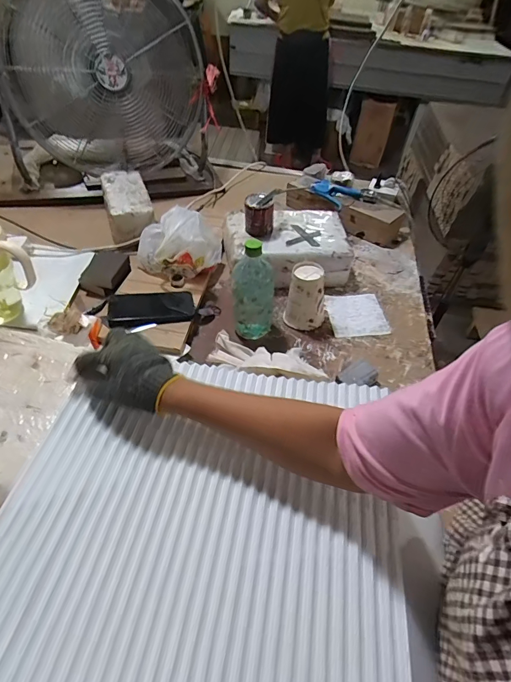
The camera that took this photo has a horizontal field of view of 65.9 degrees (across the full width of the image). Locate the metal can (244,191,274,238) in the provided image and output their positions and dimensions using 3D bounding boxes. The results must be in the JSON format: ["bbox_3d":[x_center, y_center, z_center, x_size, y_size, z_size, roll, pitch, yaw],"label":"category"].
[{"bbox_3d":[0.007,-0.283,0.893,0.062,0.081,0.062,3,48,-3],"label":"metal can"}]

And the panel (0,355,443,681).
[{"bbox_3d":[-0.061,0.247,0.433,0.496,0.025,0.549,8,47,7],"label":"panel"}]

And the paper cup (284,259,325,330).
[{"bbox_3d":[0.112,-0.098,0.819,0.084,0.116,0.102,15,49,7],"label":"paper cup"}]

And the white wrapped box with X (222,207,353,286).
[{"bbox_3d":[0.106,-0.227,0.946,0.212,0.095,0.196,-2,48,-7],"label":"white wrapped box with X"}]

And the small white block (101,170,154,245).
[{"bbox_3d":[-0.333,-0.357,1.042,0.113,0.079,0.235,-13,50,-16],"label":"small white block"}]

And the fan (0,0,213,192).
[{"bbox_3d":[-0.401,-0.697,1.079,0.517,0.482,0.283,-7,49,-12],"label":"fan"}]

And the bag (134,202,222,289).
[{"bbox_3d":[-0.172,-0.219,0.896,0.188,0.131,0.186,0,48,-5],"label":"bag"}]

